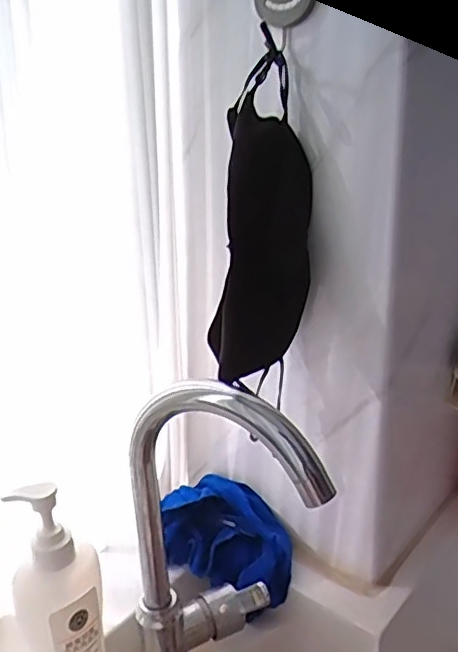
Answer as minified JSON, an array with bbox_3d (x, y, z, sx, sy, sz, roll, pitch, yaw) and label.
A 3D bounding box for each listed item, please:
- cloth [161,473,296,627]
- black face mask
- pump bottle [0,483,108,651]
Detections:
[{"bbox_3d":[-0.008,0.226,0.644,0.141,0.074,0.139,-4,20,-7],"label":"cloth"},{"bbox_3d":[0.028,-0.076,0.521,0.088,0.277,0.071,0,20,3],"label":"black face mask"},{"bbox_3d":[-0.125,0.230,0.462,0.061,0.225,0.049,-9,22,-20],"label":"pump bottle"}]

